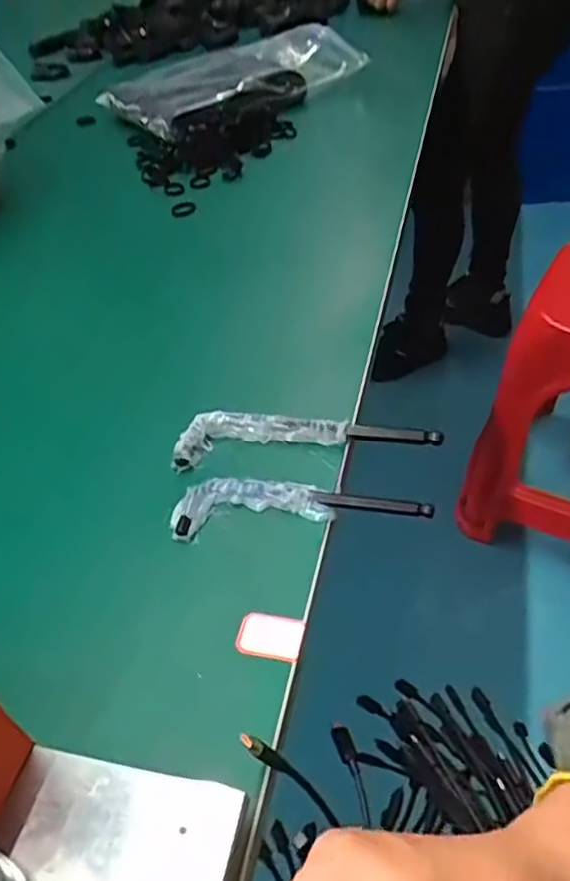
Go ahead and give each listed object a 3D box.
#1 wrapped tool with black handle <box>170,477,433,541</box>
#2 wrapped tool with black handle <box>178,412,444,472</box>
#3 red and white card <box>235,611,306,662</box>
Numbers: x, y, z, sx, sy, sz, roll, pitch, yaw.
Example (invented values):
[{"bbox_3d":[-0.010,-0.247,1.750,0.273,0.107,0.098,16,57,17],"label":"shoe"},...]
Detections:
[{"bbox_3d":[0.008,0.037,0.421,0.158,0.012,0.040,-6,45,2],"label":"wrapped tool with black handle"},{"bbox_3d":[0.013,-0.005,0.461,0.178,0.019,0.038,-4,45,4],"label":"wrapped tool with black handle"},{"bbox_3d":[-0.008,0.106,0.362,0.035,0.005,0.024,5,46,13],"label":"red and white card"}]

